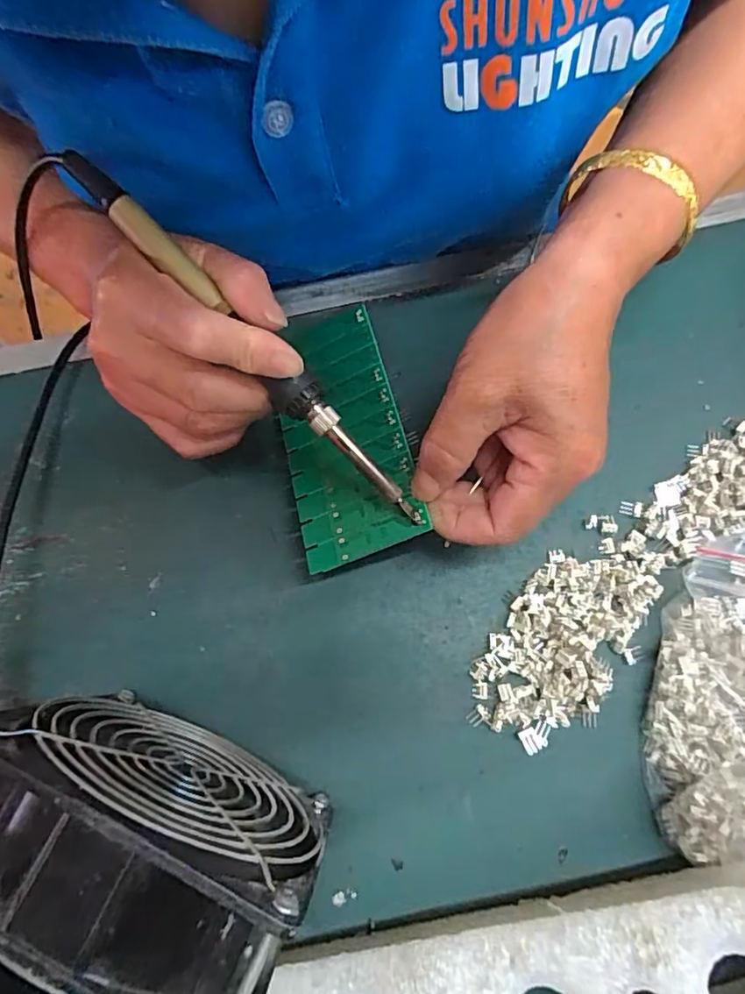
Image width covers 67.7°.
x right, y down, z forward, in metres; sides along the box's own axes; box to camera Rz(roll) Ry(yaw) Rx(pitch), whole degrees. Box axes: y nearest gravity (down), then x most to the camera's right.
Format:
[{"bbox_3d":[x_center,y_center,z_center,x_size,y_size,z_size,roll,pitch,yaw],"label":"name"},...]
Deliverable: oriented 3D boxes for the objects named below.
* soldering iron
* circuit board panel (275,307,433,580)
[{"bbox_3d":[-0.056,-0.068,0.239,0.017,0.015,0.216,-43,91,-8],"label":"soldering iron"},{"bbox_3d":[-0.018,-0.040,0.288,0.061,0.004,0.150,-21,62,17],"label":"circuit board panel"}]

